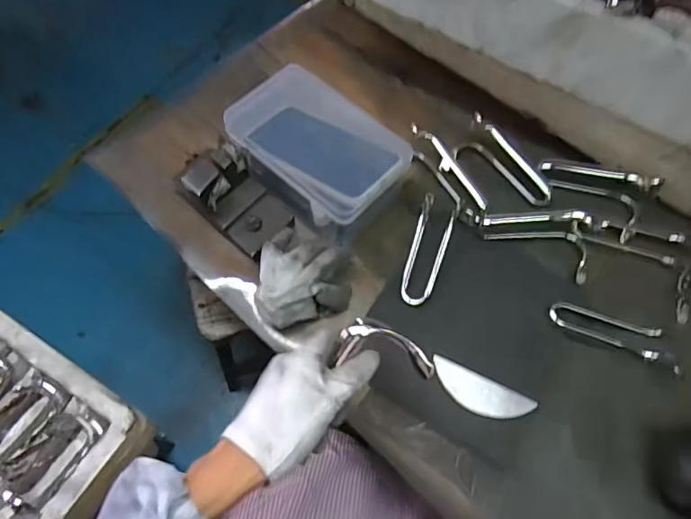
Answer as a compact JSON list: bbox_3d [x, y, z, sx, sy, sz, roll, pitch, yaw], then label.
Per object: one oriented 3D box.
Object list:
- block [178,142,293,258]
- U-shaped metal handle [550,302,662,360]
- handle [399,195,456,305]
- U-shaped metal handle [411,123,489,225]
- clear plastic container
[{"bbox_3d":[-0.116,-0.067,0.527,0.112,0.066,0.068,39,70,15],"label":"block"},{"bbox_3d":[0.255,0.069,0.508,0.105,0.009,0.031,16,81,5],"label":"U-shaped metal handle"},{"bbox_3d":[0.082,-0.010,0.509,0.035,0.010,0.112,14,79,14],"label":"handle"},{"bbox_3d":[0.114,-0.092,0.568,0.032,0.037,0.124,-25,68,-13],"label":"U-shaped metal handle"},{"bbox_3d":[-0.032,-0.107,0.546,0.175,0.075,0.119,41,70,16],"label":"clear plastic container"}]

